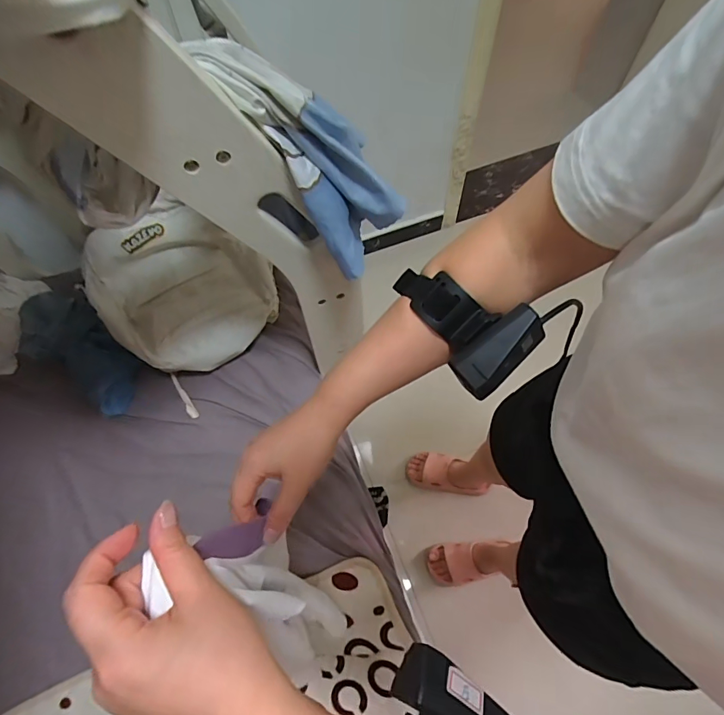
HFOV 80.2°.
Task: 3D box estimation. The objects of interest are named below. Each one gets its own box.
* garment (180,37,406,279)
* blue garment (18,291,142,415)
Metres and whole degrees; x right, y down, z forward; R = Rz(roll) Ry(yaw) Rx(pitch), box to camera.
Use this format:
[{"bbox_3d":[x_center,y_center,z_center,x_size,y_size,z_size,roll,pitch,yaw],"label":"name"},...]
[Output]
[{"bbox_3d":[-0.057,-0.221,0.463,0.096,0.271,0.096,-3,59,37],"label":"garment"},{"bbox_3d":[-0.592,-0.014,0.902,0.316,0.056,0.165,43,72,4],"label":"blue garment"}]

